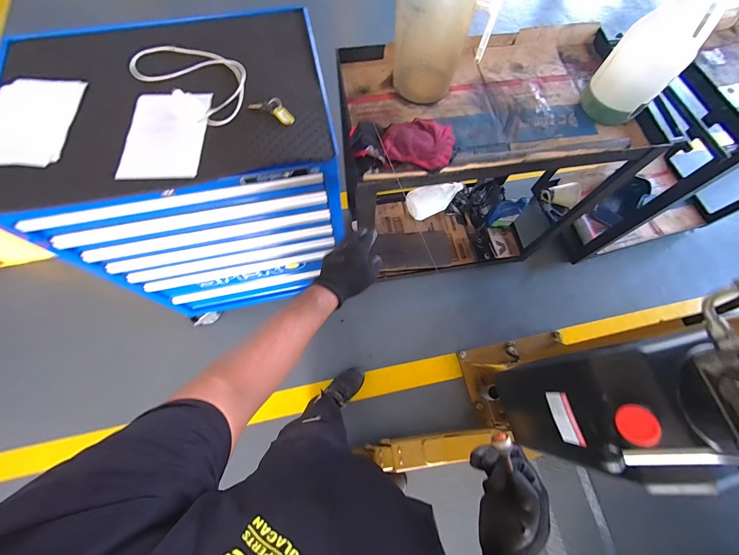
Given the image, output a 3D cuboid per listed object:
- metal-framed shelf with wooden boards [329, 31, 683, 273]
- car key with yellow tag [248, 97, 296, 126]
[{"bbox_3d":[0.354,-0.365,1.235,0.858,0.833,0.488,-8,70,-4],"label":"metal-framed shelf with wooden boards"},{"bbox_3d":[-0.194,-0.338,0.633,0.105,0.021,0.038,33,72,11],"label":"car key with yellow tag"}]

